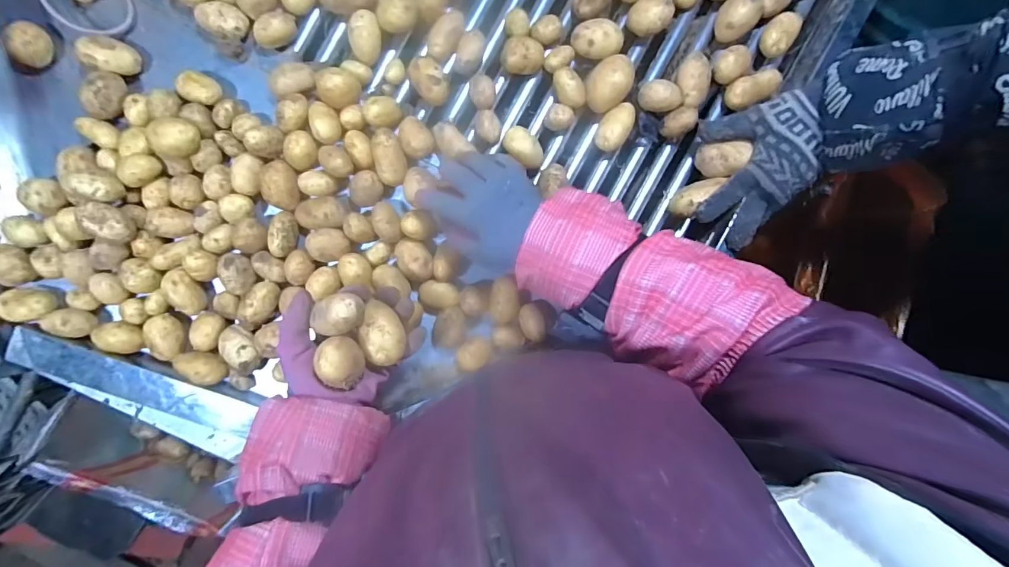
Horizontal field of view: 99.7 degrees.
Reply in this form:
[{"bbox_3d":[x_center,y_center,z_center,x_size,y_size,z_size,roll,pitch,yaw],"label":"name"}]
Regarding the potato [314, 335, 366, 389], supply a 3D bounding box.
[{"bbox_3d":[-0.149,0.070,0.390,0.034,0.033,0.042,1,92,-6],"label":"potato"}]

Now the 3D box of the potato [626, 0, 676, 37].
[{"bbox_3d":[0.164,-0.304,0.486,0.042,0.040,0.037,42,85,-7],"label":"potato"}]

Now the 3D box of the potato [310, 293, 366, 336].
[{"bbox_3d":[-0.151,0.028,0.382,0.045,0.027,0.036,-4,93,-6],"label":"potato"}]

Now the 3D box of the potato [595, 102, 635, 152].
[{"bbox_3d":[0.127,-0.180,0.497,0.035,0.035,0.059,42,85,-7],"label":"potato"}]

